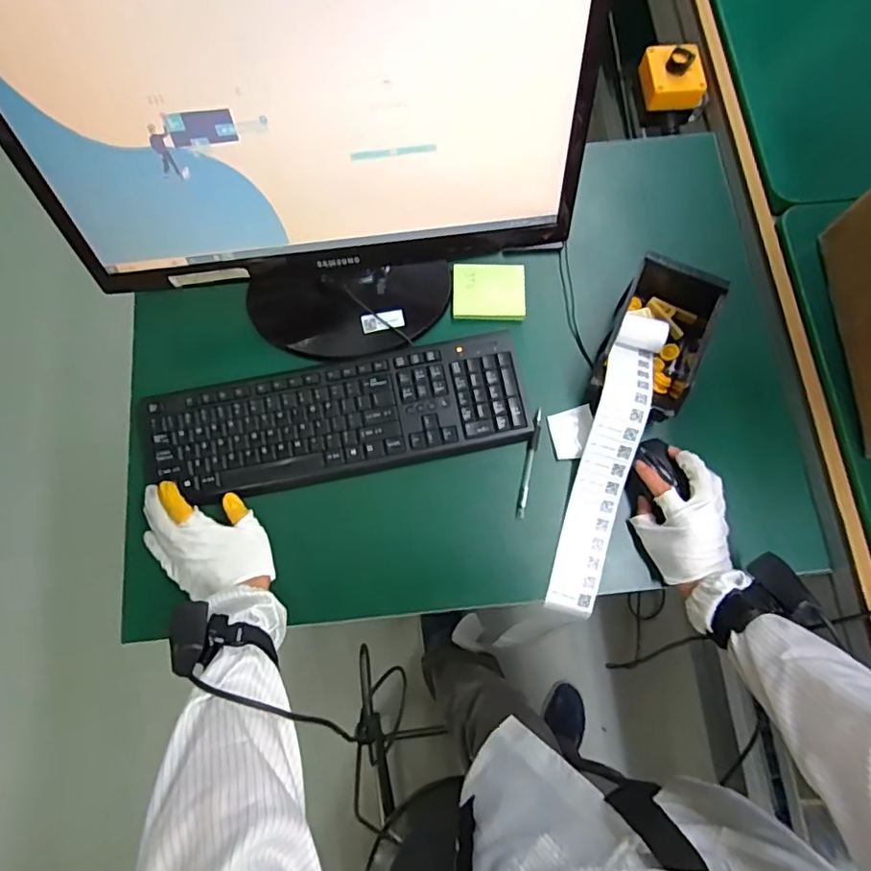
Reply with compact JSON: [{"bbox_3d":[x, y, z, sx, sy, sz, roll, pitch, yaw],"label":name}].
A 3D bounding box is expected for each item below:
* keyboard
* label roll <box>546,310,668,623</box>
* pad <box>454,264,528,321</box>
[{"bbox_3d":[-0.108,-0.018,0.606,0.415,0.021,0.130,-10,76,-3],"label":"keyboard"},{"bbox_3d":[0.189,0.022,0.588,0.058,0.046,0.339,16,76,4],"label":"label roll"},{"bbox_3d":[0.063,-0.171,0.646,0.084,0.013,0.066,-1,75,0],"label":"pad"}]

